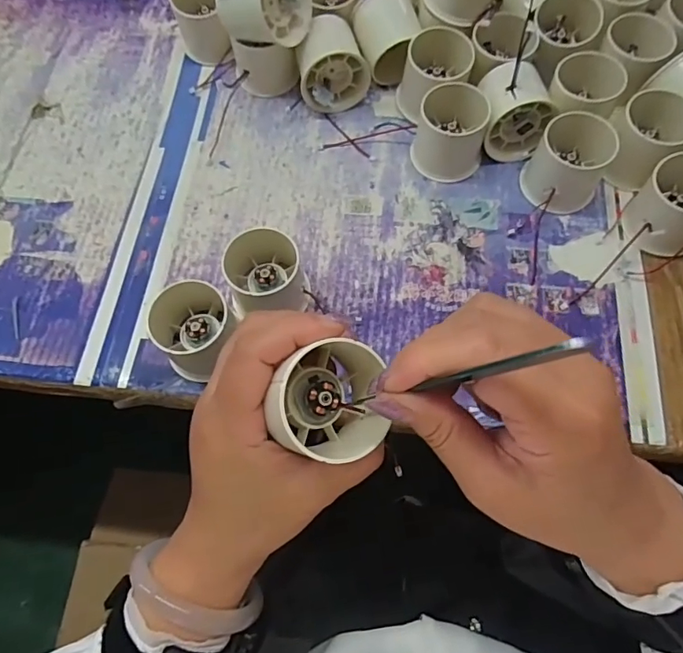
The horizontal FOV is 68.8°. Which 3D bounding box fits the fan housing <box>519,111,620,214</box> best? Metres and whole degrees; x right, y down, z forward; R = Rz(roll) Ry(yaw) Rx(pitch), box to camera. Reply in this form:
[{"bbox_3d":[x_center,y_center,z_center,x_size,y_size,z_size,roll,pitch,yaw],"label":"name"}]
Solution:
[{"bbox_3d":[0.172,-0.124,0.376,0.055,0.044,0.069,29,72,13],"label":"fan housing"}]

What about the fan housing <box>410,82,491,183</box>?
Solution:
[{"bbox_3d":[0.085,-0.154,0.389,0.054,0.045,0.062,10,69,6],"label":"fan housing"}]

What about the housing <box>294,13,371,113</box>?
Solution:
[{"bbox_3d":[-0.008,-0.215,0.410,0.055,0.046,0.053,-14,68,-3],"label":"housing"}]

